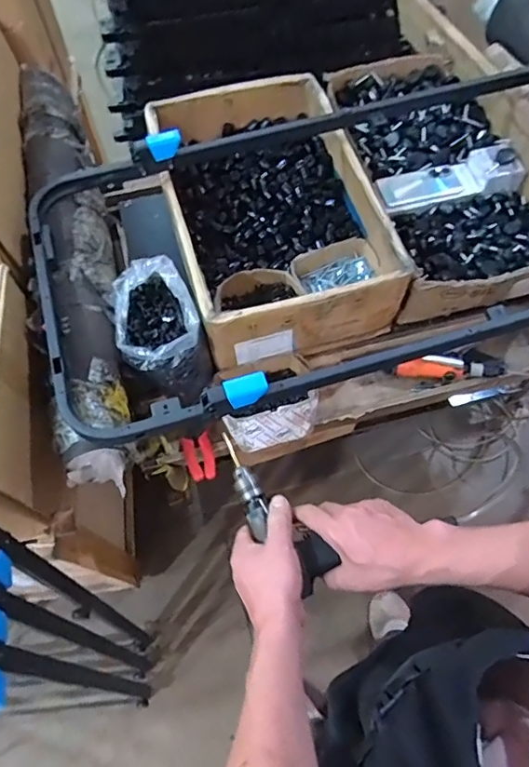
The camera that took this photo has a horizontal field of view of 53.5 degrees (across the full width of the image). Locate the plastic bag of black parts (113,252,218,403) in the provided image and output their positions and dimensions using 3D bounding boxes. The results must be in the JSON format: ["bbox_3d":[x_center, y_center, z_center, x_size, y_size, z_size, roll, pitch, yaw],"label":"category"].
[{"bbox_3d":[-0.173,-0.084,0.885,0.136,0.144,0.190,-25,66,-10],"label":"plastic bag of black parts"}]

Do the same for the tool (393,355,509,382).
[{"bbox_3d":[0.340,-0.027,0.966,0.184,0.038,0.033,2,64,2],"label":"tool"}]

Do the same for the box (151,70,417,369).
[{"bbox_3d":[0.013,-0.331,0.998,0.358,0.160,0.549,-15,65,-6],"label":"box"}]

